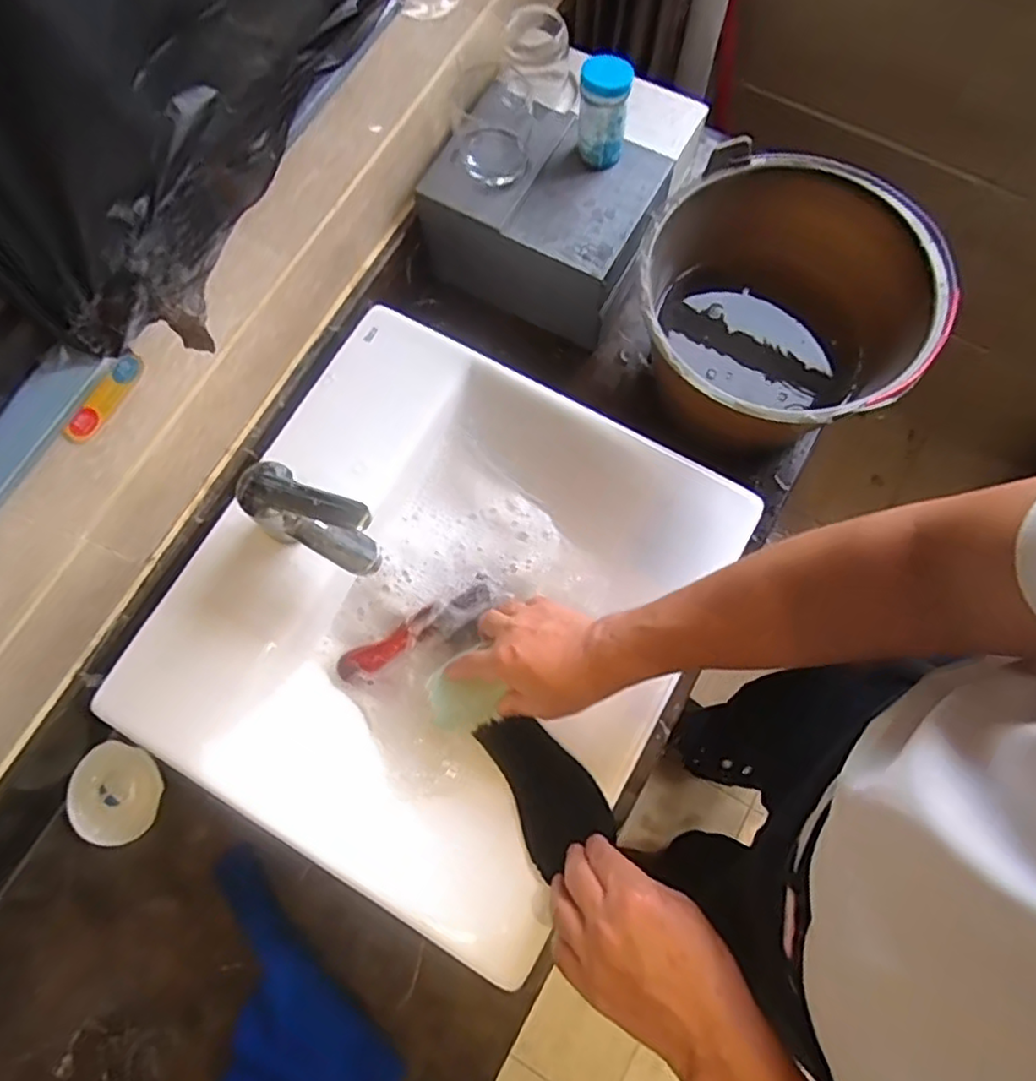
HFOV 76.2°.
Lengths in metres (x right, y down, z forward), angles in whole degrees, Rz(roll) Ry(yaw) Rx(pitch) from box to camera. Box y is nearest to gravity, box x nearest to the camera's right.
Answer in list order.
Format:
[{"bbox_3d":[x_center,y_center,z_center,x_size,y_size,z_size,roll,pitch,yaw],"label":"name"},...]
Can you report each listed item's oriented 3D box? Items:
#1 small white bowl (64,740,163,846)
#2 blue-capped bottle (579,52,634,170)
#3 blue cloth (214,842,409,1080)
[{"bbox_3d":[-0.402,0.253,0.663,0.087,0.024,0.085,0,75,2],"label":"small white bowl"},{"bbox_3d":[0.085,-0.426,0.658,0.048,0.089,0.058,4,75,3],"label":"blue-capped bottle"},{"bbox_3d":[-0.224,0.446,0.595,0.149,0.028,0.293,-42,78,-9],"label":"blue cloth"}]

